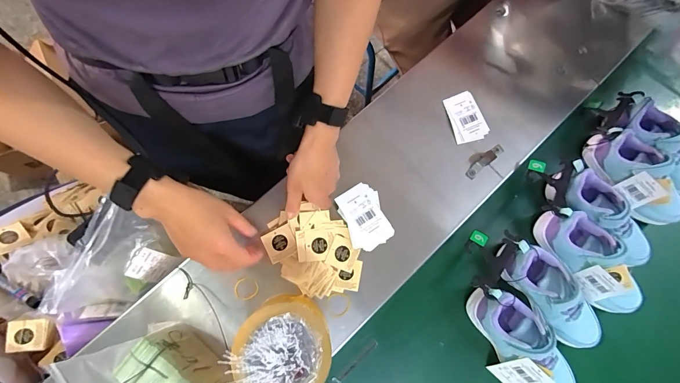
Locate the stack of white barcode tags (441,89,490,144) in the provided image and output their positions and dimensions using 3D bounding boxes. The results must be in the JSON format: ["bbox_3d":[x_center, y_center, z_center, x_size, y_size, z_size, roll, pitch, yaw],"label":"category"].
[{"bbox_3d":[0.208,-0.123,0.547,0.056,0.014,0.083,-15,75,-6],"label":"stack of white barcode tags"}]

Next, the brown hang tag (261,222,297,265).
[{"bbox_3d":[-0.087,0.075,0.472,0.044,0.004,0.044,-28,78,-1],"label":"brown hang tag"}]

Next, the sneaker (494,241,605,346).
[{"bbox_3d":[0.315,0.151,0.479,0.082,0.062,0.185,-34,78,-10],"label":"sneaker"}]

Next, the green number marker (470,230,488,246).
[{"bbox_3d":[0.208,0.069,0.490,0.025,0.005,0.018,29,86,41],"label":"green number marker"}]

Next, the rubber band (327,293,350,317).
[{"bbox_3d":[-0.002,0.162,0.470,0.032,0.005,0.032,0,74,-1],"label":"rubber band"}]

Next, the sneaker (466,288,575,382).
[{"bbox_3d":[0.261,0.213,0.467,0.067,0.065,0.181,-35,78,-10],"label":"sneaker"}]

